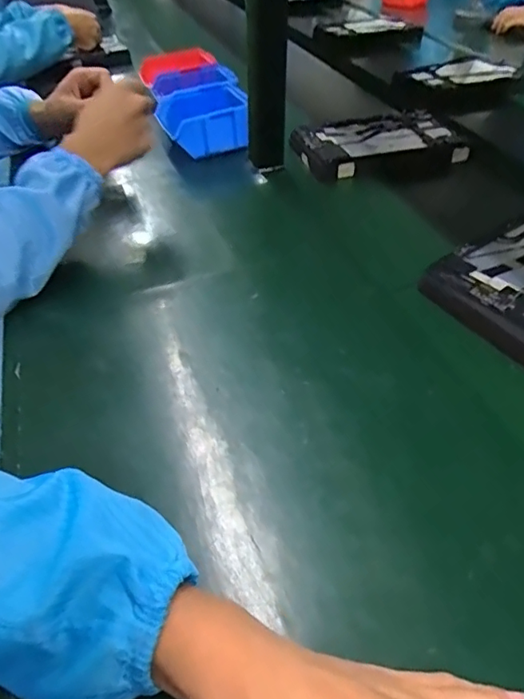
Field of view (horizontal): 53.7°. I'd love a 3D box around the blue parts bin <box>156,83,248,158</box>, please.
[{"bbox_3d":[-0.094,-0.379,0.864,0.138,0.065,0.132,-14,44,-11],"label":"blue parts bin"}]

